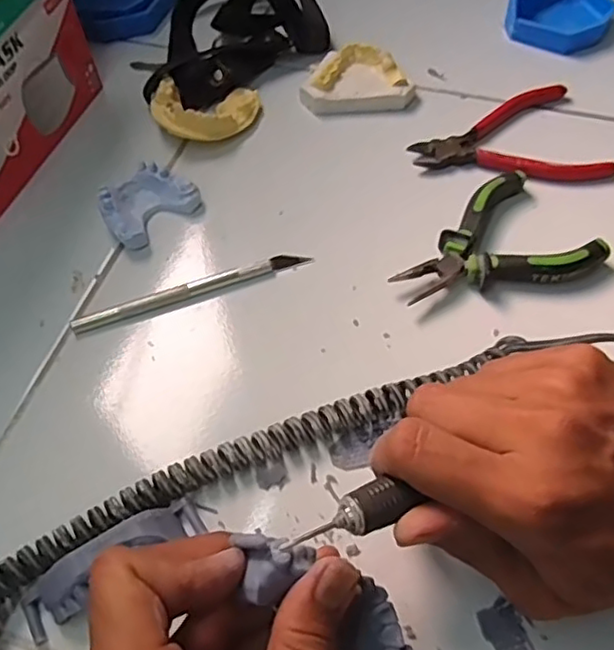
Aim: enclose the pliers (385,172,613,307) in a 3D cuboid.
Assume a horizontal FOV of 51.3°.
[{"bbox_3d":[0.104,-0.039,0.361,0.108,0.017,0.077,-30,60,-16],"label":"pliers"}]

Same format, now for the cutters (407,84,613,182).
[{"bbox_3d":[0.129,-0.125,0.425,0.122,0.011,0.089,-10,56,-4],"label":"cutters"}]

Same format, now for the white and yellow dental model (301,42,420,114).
[{"bbox_3d":[0.035,-0.172,0.450,0.076,0.023,0.046,-4,56,0],"label":"white and yellow dental model"}]

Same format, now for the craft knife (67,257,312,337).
[{"bbox_3d":[-0.064,-0.019,0.361,0.134,0.010,0.009,-17,57,-9],"label":"craft knife"}]

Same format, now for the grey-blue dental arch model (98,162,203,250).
[{"bbox_3d":[-0.100,-0.076,0.396,0.057,0.022,0.041,-39,63,-21],"label":"grey-blue dental arch model"}]

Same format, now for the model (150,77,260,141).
[{"bbox_3d":[-0.068,-0.146,0.437,0.072,0.026,0.051,-11,57,-5],"label":"model"}]

